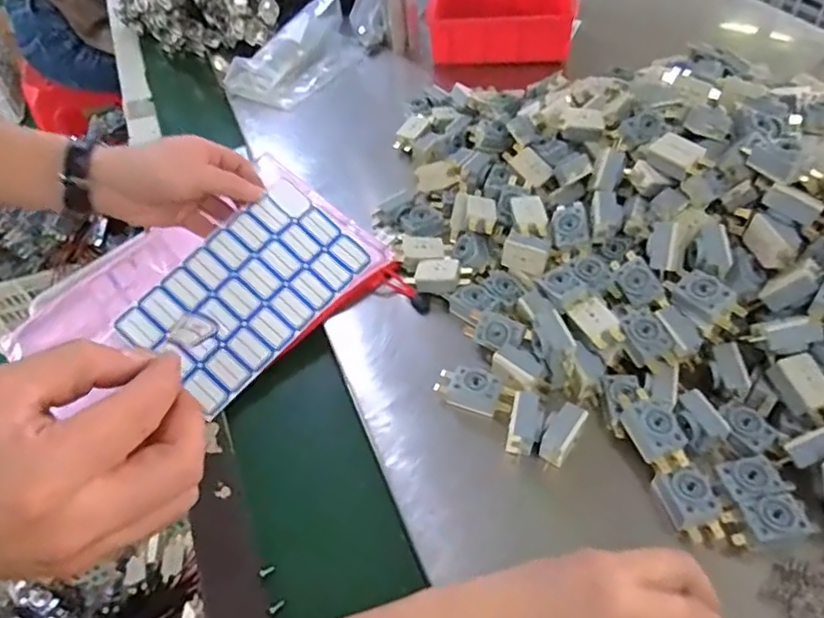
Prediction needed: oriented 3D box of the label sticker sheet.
[{"bbox_3d":[-0.140,-0.018,0.526,0.115,0.008,0.194,42,71,4],"label":"label sticker sheet"}]

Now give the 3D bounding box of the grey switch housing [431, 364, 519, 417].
[{"bbox_3d":[0.048,0.061,0.451,0.055,0.022,0.024,11,49,15],"label":"grey switch housing"}]

